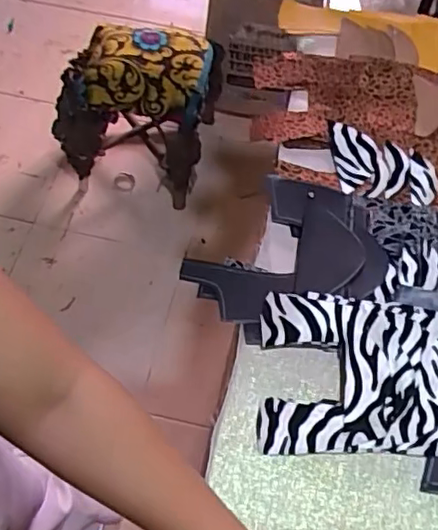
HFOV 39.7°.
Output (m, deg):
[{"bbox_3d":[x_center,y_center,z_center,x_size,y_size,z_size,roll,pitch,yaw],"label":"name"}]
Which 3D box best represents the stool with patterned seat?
[{"bbox_3d":[-0.200,-0.395,1.517,0.388,0.379,0.322,8,61,3],"label":"stool with patterned seat"}]

